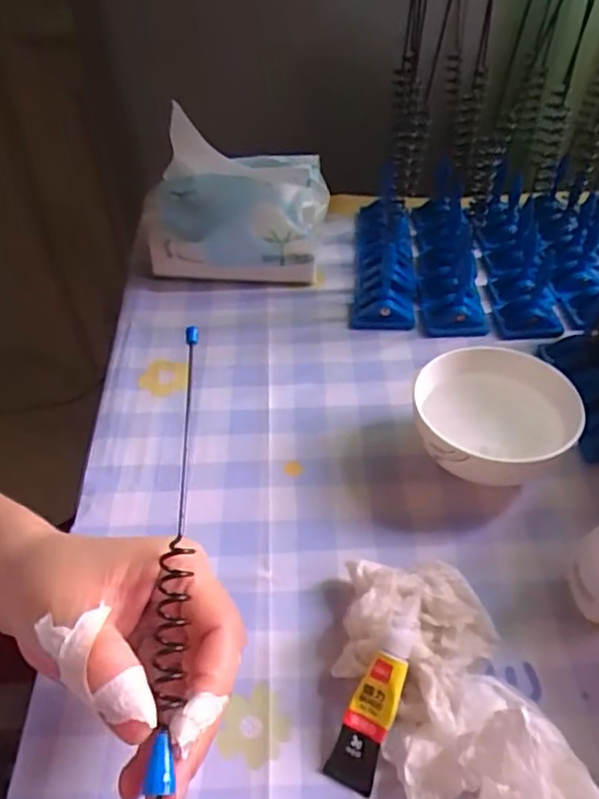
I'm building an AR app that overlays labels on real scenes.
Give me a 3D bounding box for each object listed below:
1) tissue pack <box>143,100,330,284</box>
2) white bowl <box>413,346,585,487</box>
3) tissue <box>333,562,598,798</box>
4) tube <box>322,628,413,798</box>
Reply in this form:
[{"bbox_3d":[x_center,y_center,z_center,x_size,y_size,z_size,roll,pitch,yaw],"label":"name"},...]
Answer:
[{"bbox_3d":[-0.051,-0.153,0.508,0.140,0.102,0.077,1,45,4],"label":"tissue pack"},{"bbox_3d":[0.111,0.016,0.365,0.091,0.046,0.084,-1,45,1],"label":"white bowl"},{"bbox_3d":[0.065,0.121,0.261,0.068,0.045,0.136,-17,46,-14],"label":"tissue"},{"bbox_3d":[0.031,0.127,0.265,0.019,0.007,0.064,20,84,22],"label":"tube"}]

